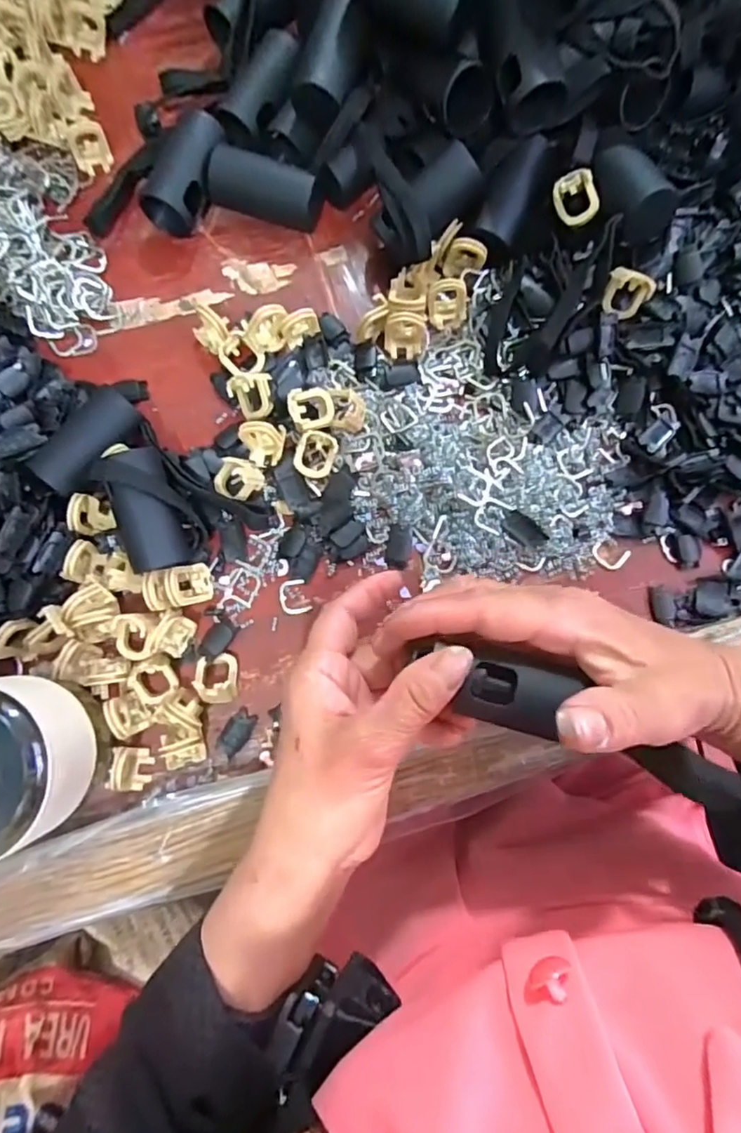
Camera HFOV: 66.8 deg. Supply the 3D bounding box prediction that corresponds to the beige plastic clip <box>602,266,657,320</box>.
[{"bbox_3d":[0.143,-0.152,0.313,0.024,0.023,0.012,18,46,-3],"label":"beige plastic clip"}]

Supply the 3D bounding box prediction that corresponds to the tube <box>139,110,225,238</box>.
[{"bbox_3d":[-0.107,-0.229,0.328,0.030,0.027,0.064,22,84,2],"label":"tube"}]

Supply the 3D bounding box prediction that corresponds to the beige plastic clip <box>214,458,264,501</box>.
[{"bbox_3d":[-0.073,-0.049,0.311,0.023,0.013,0.023,0,84,-1],"label":"beige plastic clip"}]

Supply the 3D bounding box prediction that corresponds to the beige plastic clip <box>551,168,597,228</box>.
[{"bbox_3d":[0.114,-0.203,0.313,0.022,0.007,0.027,-22,104,20],"label":"beige plastic clip"}]

